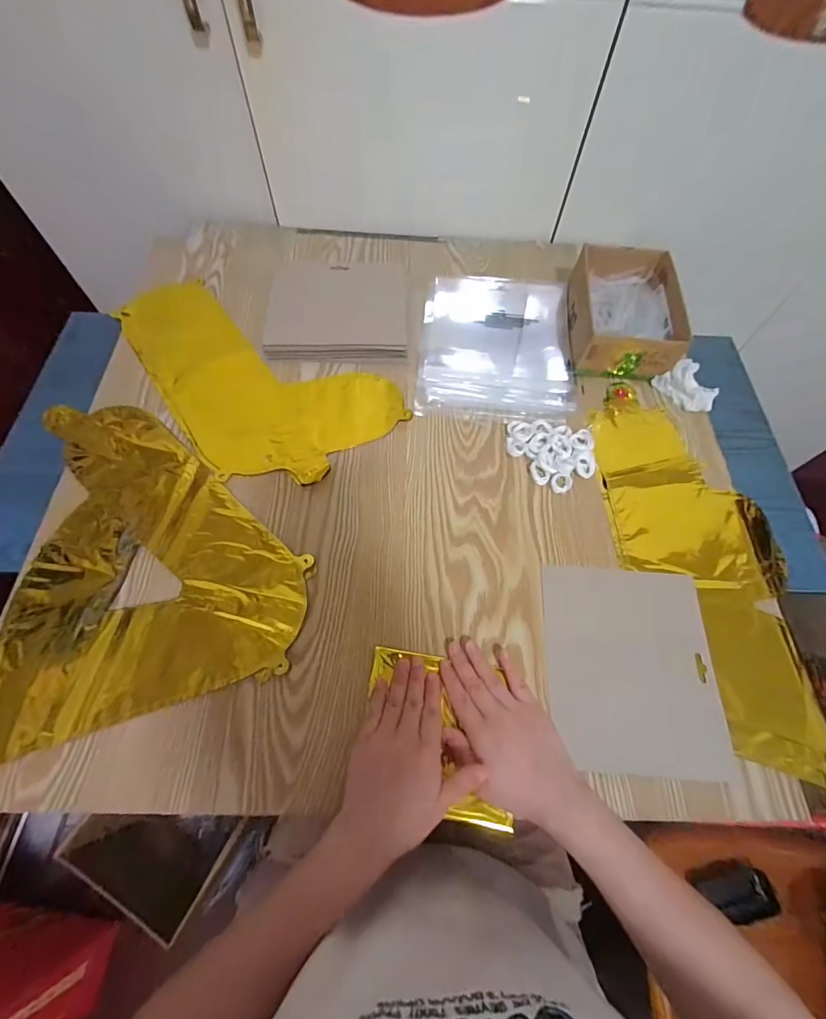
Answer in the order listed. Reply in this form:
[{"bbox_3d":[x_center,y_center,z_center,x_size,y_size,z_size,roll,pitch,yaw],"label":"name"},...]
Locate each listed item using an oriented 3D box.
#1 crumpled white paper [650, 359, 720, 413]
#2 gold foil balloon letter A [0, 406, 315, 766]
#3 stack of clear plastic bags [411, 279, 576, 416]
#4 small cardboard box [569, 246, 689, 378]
[{"bbox_3d":[0.364,-0.162,0.565,0.046,0.028,0.074,-33,70,-17],"label":"crumpled white paper"},{"bbox_3d":[-0.313,0.034,0.448,0.343,0.006,0.357,-18,67,-11],"label":"gold foil balloon letter A"},{"bbox_3d":[0.119,-0.241,0.611,0.208,0.012,0.265,4,64,-1],"label":"stack of clear plastic bags"},{"bbox_3d":[0.285,-0.265,0.586,0.130,0.067,0.186,5,64,-1],"label":"small cardboard box"}]

